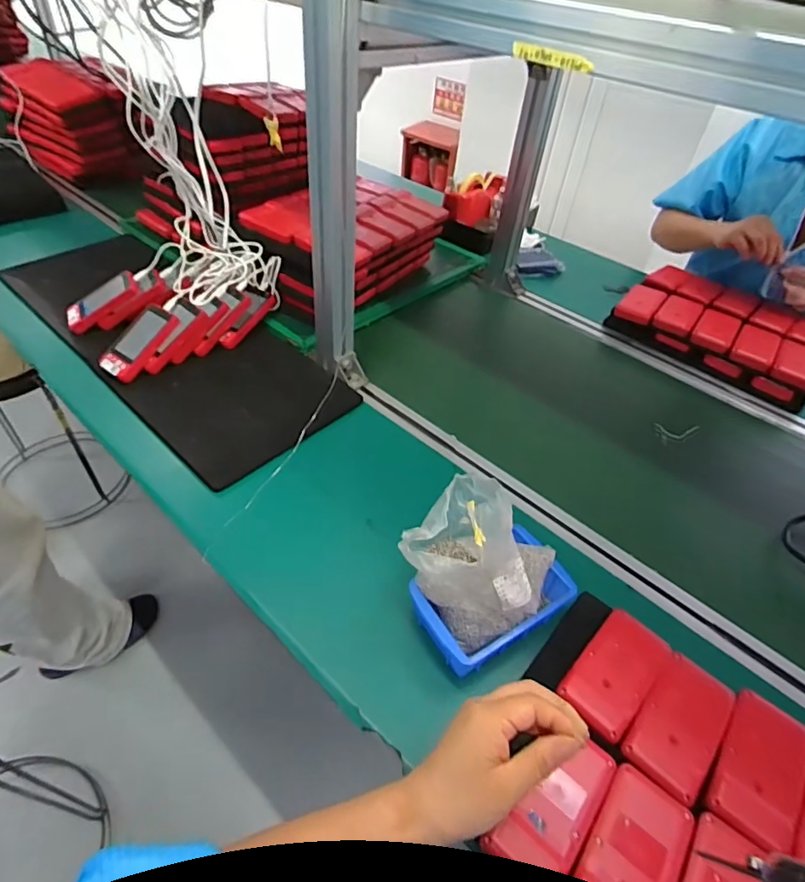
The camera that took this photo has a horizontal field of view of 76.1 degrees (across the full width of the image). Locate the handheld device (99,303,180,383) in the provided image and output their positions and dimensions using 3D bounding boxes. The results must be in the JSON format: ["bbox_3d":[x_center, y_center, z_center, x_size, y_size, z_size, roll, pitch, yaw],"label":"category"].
[{"bbox_3d":[-0.380,-0.143,0.738,0.064,0.015,0.118,33,81,11],"label":"handheld device"}]

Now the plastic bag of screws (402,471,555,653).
[{"bbox_3d":[0.076,0.100,0.477,0.129,0.139,0.120,26,48,19],"label":"plastic bag of screws"}]

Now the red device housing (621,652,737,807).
[{"bbox_3d":[0.243,0.244,0.449,0.061,0.014,0.113,35,51,26],"label":"red device housing"}]

